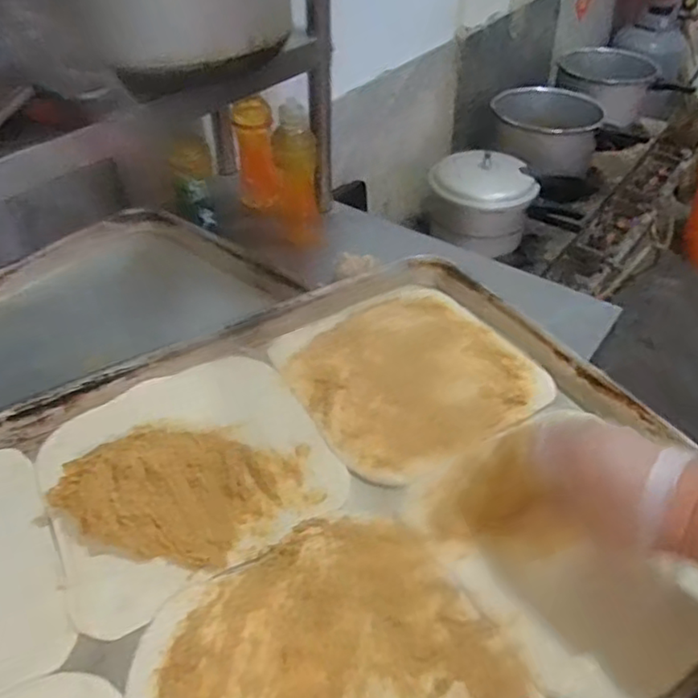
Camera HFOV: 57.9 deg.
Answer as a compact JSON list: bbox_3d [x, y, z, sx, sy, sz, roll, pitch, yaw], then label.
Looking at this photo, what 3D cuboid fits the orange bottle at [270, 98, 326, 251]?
[{"bbox_3d":[-0.083,-0.274,1.001,0.072,0.205,0.071,-7,42,-7],"label":"orange bottle"}]

